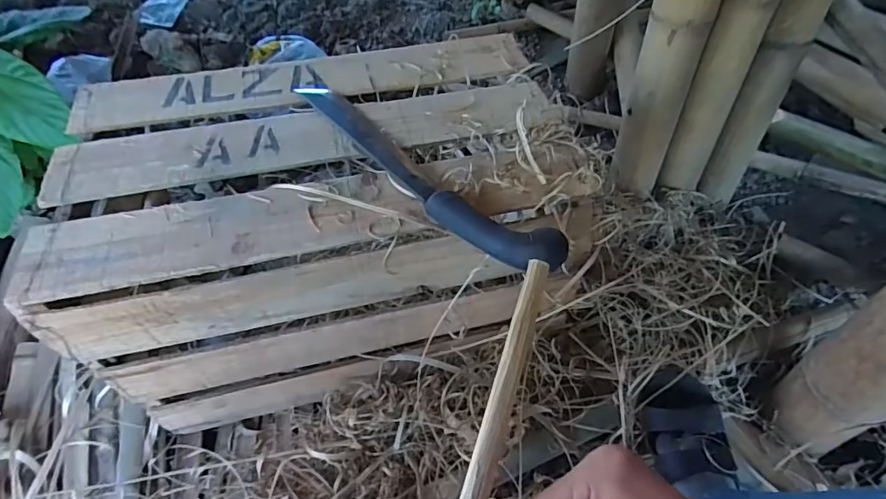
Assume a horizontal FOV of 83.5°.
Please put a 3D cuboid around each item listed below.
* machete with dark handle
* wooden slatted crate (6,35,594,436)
[{"bbox_3d":[-0.042,-0.097,0.545,0.064,0.023,0.404,-37,60,-26],"label":"machete with dark handle"},{"bbox_3d":[-0.145,-0.027,0.694,0.582,0.312,0.356,-11,52,-8],"label":"wooden slatted crate"}]

